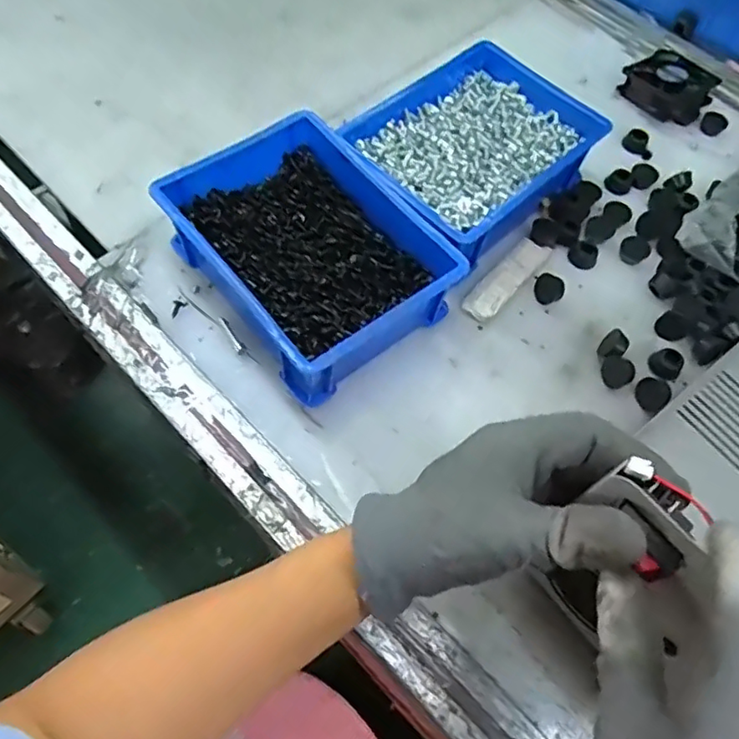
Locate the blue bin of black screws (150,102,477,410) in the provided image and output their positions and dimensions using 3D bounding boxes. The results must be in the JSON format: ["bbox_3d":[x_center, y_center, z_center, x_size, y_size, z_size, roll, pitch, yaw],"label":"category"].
[{"bbox_3d":[-0.042,-0.088,0.449,0.149,0.066,0.192,-34,69,-19],"label":"blue bin of black screws"}]

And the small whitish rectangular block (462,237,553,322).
[{"bbox_3d":[0.114,-0.076,0.487,0.026,0.008,0.099,38,67,15],"label":"small whitish rectangular block"}]

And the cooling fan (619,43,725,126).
[{"bbox_3d":[0.303,-0.286,0.597,0.074,0.027,0.082,-32,69,-18],"label":"cooling fan"}]

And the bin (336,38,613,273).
[{"bbox_3d":[0.087,-0.184,0.513,0.156,0.063,0.200,40,67,15],"label":"bin"}]

